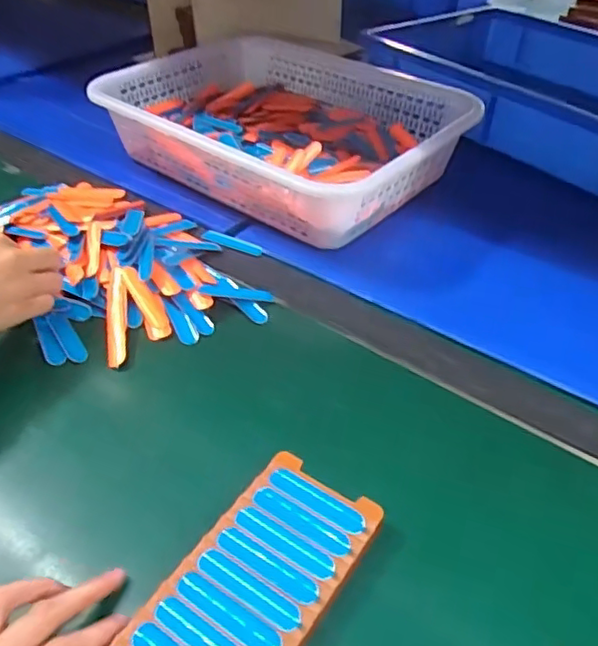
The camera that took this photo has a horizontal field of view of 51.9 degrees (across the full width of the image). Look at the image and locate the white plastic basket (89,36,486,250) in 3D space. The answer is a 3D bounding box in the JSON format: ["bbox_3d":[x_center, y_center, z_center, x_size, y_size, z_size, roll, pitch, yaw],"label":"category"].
[{"bbox_3d":[-0.023,-0.209,0.660,0.346,0.078,0.261,31,49,30],"label":"white plastic basket"}]

